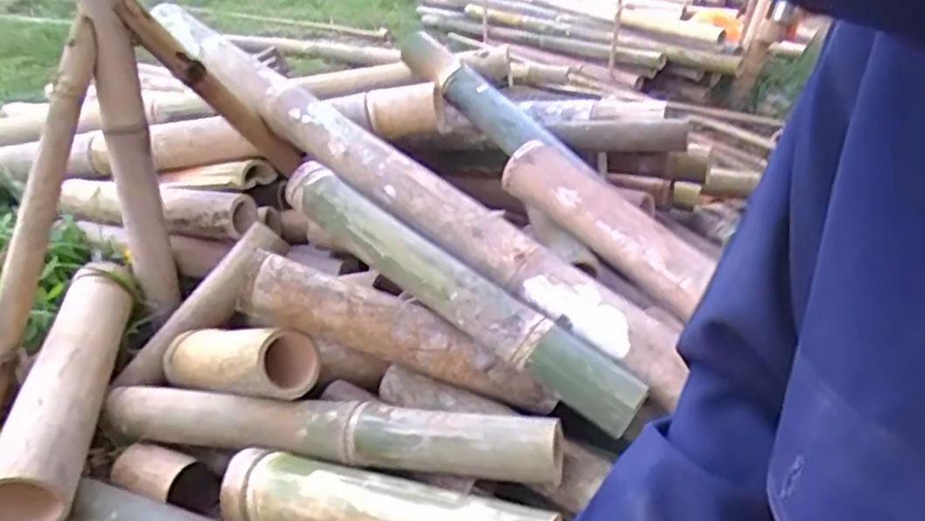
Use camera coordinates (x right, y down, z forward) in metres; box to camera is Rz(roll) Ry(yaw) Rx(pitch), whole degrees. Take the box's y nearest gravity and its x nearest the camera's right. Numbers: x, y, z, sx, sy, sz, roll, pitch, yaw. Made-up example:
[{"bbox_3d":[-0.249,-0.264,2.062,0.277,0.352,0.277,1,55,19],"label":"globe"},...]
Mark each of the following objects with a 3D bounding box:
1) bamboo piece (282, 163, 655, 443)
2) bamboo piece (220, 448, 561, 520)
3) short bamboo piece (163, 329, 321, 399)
[{"bbox_3d":[-0.015,0.035,0.781,0.472,0.083,0.066,34,37,19],"label":"bamboo piece"},{"bbox_3d":[-0.084,0.253,0.688,0.342,0.083,0.072,12,28,19],"label":"bamboo piece"},{"bbox_3d":[-0.285,0.117,0.831,0.241,0.075,0.070,-1,20,35],"label":"short bamboo piece"}]

